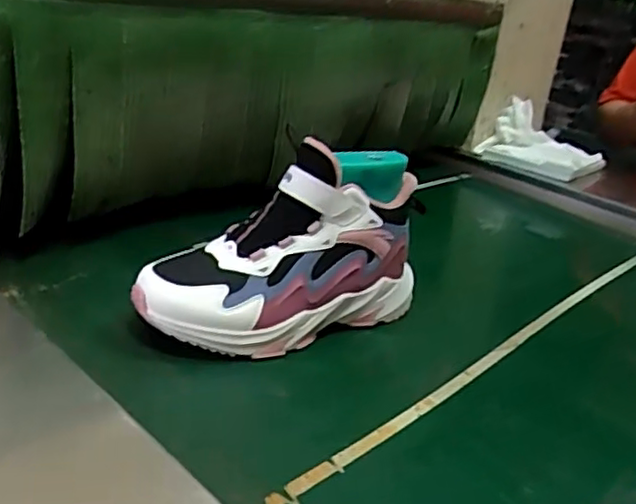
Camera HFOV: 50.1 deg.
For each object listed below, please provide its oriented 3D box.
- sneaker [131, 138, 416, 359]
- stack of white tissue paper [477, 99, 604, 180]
[{"bbox_3d":[-0.024,-0.006,0.580,0.247,0.141,0.102,-14,31,-41],"label":"sneaker"},{"bbox_3d":[0.376,-0.186,1.119,0.170,0.079,0.169,26,29,37],"label":"stack of white tissue paper"}]

